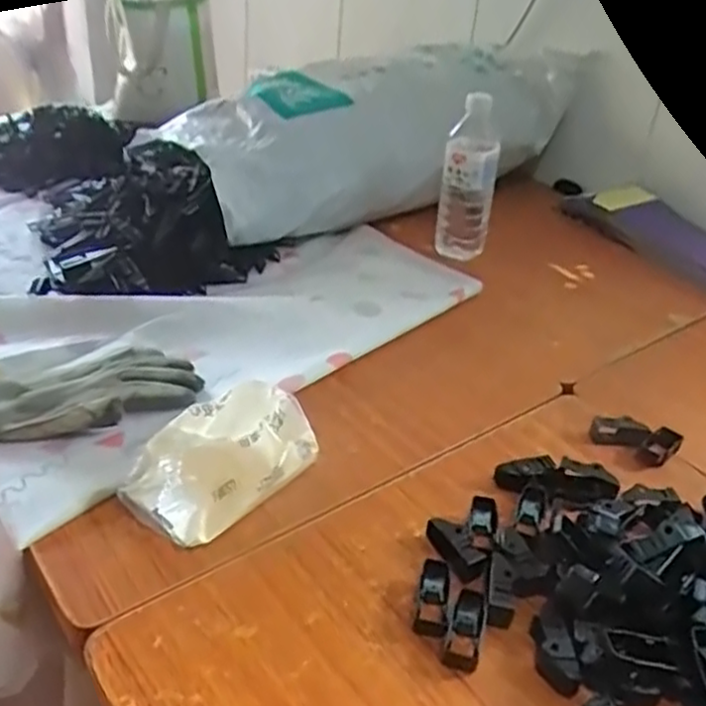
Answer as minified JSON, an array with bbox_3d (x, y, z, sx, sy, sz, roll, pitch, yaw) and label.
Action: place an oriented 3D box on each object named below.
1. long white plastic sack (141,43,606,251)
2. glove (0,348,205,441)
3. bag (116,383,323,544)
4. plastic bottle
[{"bbox_3d":[0.033,-0.339,1.089,0.615,0.182,0.239,-18,39,-30],"label":"long white plastic sack"},{"bbox_3d":[-0.253,0.035,0.644,0.222,0.026,0.099,-8,35,-18],"label":"glove"},{"bbox_3d":[-0.101,0.080,0.564,0.140,0.069,0.085,-26,43,-37],"label":"bag"},{"bbox_3d":[0.150,-0.226,0.941,0.068,0.198,0.055,8,33,7],"label":"plastic bottle"}]

